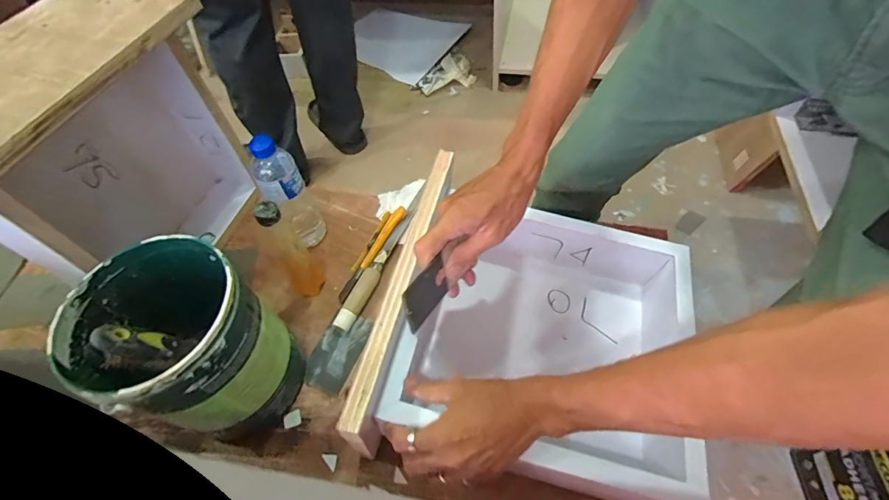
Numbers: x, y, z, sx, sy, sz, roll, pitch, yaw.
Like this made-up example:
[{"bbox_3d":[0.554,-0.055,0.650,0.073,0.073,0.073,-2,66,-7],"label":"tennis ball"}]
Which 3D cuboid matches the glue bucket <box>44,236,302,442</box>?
[{"bbox_3d":[-0.286,0.118,0.501,0.173,0.229,0.161,26,61,20],"label":"glue bucket"}]

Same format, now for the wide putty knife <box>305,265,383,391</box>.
[{"bbox_3d":[-0.142,0.109,0.614,0.065,0.026,0.185,16,58,15],"label":"wide putty knife"}]

